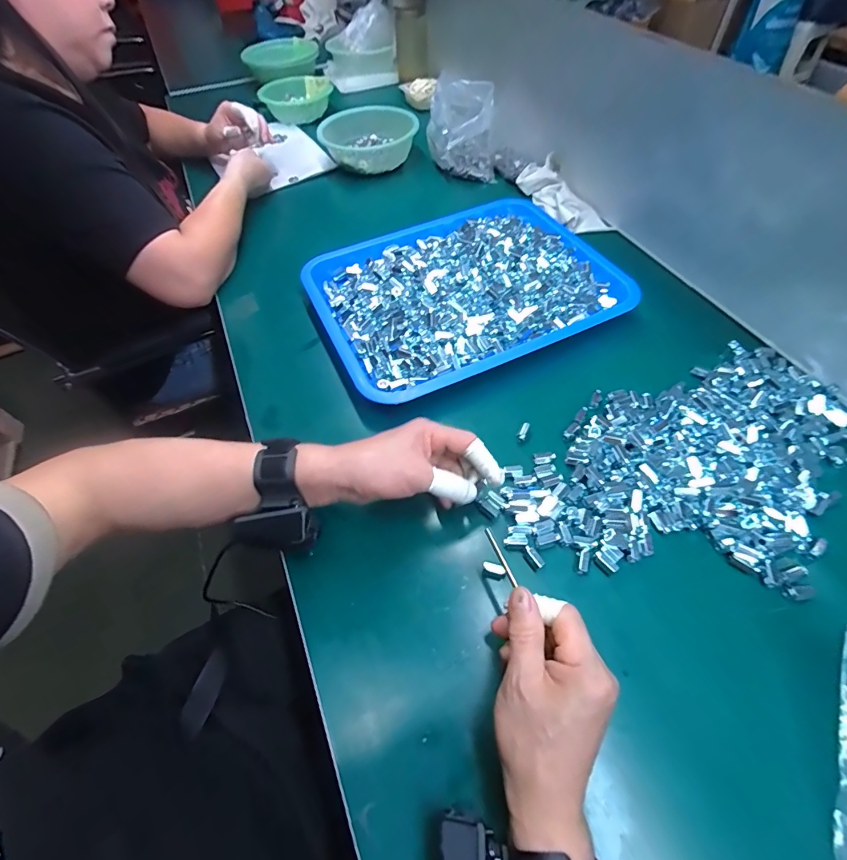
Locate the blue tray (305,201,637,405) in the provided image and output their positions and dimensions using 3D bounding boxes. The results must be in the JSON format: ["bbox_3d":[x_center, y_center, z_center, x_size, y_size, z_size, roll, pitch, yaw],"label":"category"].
[{"bbox_3d":[0.056,-0.196,0.569,0.392,0.050,0.303,-22,58,-12],"label":"blue tray"}]

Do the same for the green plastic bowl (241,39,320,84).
[{"bbox_3d":[-0.352,-0.923,1.042,0.188,0.046,0.150,-11,56,-5],"label":"green plastic bowl"}]

